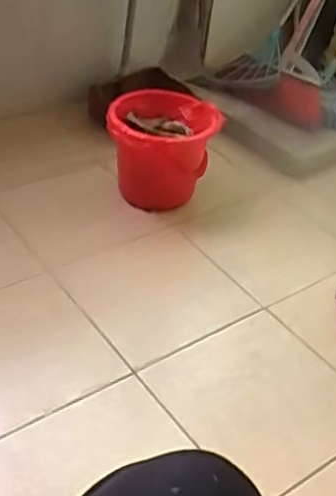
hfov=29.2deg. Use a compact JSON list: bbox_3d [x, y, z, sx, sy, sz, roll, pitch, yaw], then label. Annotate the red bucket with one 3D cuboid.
[{"bbox_3d":[-0.009,-0.195,1.370,0.232,0.221,0.247,4,38,-4],"label":"red bucket"}]

